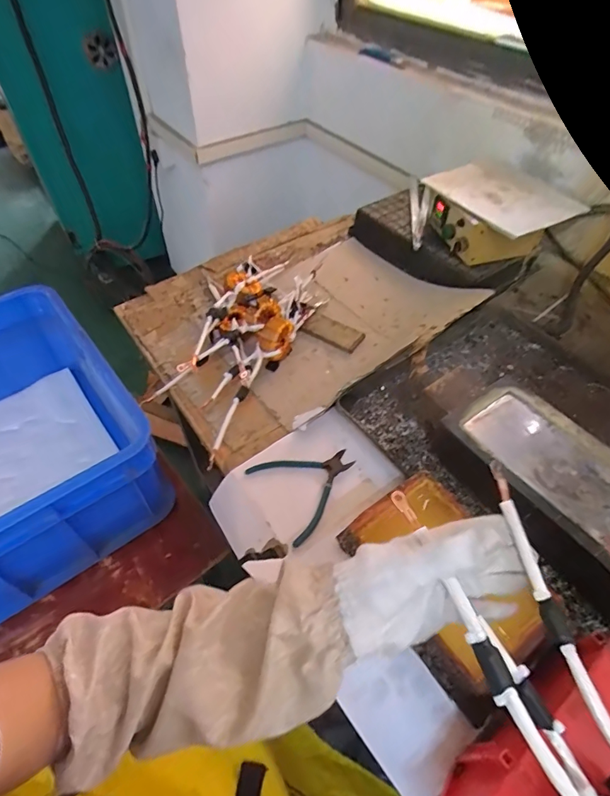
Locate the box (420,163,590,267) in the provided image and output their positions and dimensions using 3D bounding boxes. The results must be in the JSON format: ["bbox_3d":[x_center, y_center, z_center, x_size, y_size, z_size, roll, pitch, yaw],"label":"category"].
[{"bbox_3d":[0.357,-0.356,0.870,0.166,0.091,0.257,-28,56,-22],"label":"box"}]

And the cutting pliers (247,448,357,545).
[{"bbox_3d":[0.008,0.113,0.600,0.132,0.008,0.122,-28,56,-22],"label":"cutting pliers"}]

